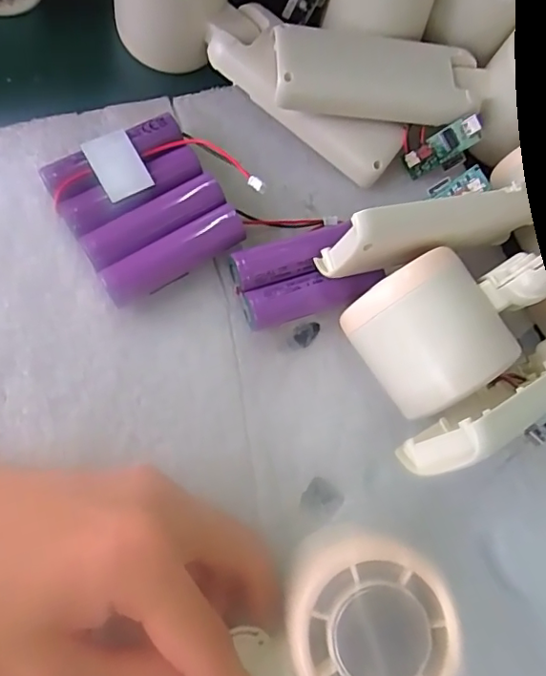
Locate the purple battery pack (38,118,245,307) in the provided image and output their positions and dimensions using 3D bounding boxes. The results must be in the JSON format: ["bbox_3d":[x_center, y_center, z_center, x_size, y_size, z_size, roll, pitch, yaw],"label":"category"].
[{"bbox_3d":[-0.057,-0.059,0.241,0.064,0.015,0.067,-30,79,-13],"label":"purple battery pack"}]

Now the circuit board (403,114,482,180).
[{"bbox_3d":[0.086,-0.095,0.271,0.039,0.005,0.015,-29,110,17],"label":"circuit board"}]

